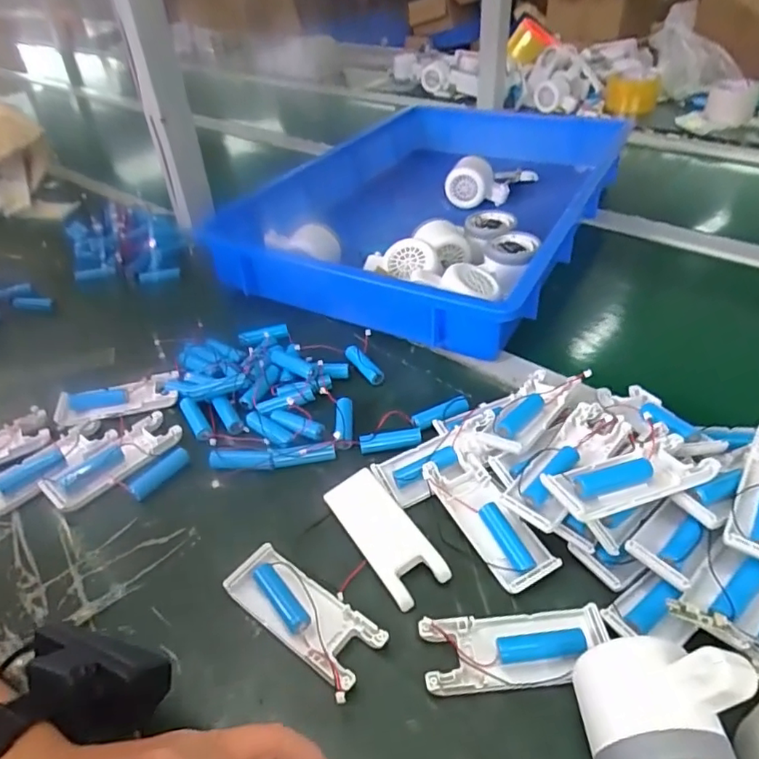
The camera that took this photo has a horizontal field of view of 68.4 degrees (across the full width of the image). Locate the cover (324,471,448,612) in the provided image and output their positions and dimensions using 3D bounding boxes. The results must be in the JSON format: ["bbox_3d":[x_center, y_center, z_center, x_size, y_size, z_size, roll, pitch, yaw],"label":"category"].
[{"bbox_3d":[0.002,0.103,0.379,0.040,0.010,0.100,-25,44,-22],"label":"cover"}]

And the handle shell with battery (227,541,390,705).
[{"bbox_3d":[-0.046,0.146,0.345,0.105,0.019,0.042,27,50,32],"label":"handle shell with battery"}]

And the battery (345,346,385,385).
[{"bbox_3d":[-0.014,-0.013,0.528,0.015,0.011,0.046,-34,69,-29],"label":"battery"}]

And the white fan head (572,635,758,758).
[{"bbox_3d":[0.128,0.155,0.263,0.071,0.077,0.056,-3,40,3],"label":"white fan head"}]

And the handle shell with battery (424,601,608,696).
[{"bbox_3d":[0.078,0.153,0.320,0.104,0.015,0.039,-6,40,-1],"label":"handle shell with battery"}]

